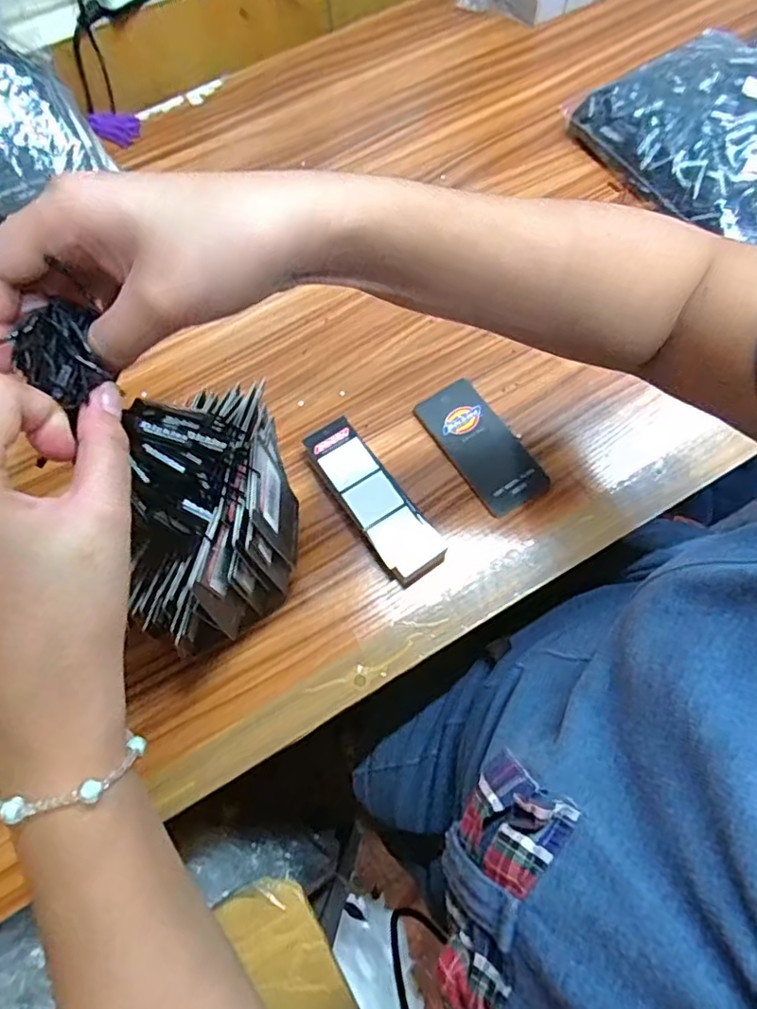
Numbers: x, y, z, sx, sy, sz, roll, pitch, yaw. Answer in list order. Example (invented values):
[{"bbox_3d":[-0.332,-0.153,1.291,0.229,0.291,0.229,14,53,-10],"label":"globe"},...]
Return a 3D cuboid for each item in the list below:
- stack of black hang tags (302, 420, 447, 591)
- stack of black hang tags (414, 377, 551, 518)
[{"bbox_3d":[-0.004,-0.005,0.431,0.041,0.021,0.129,-35,71,-11],"label":"stack of black hang tags"},{"bbox_3d":[0.078,-0.046,0.451,0.053,0.008,0.112,-31,71,-10],"label":"stack of black hang tags"}]

